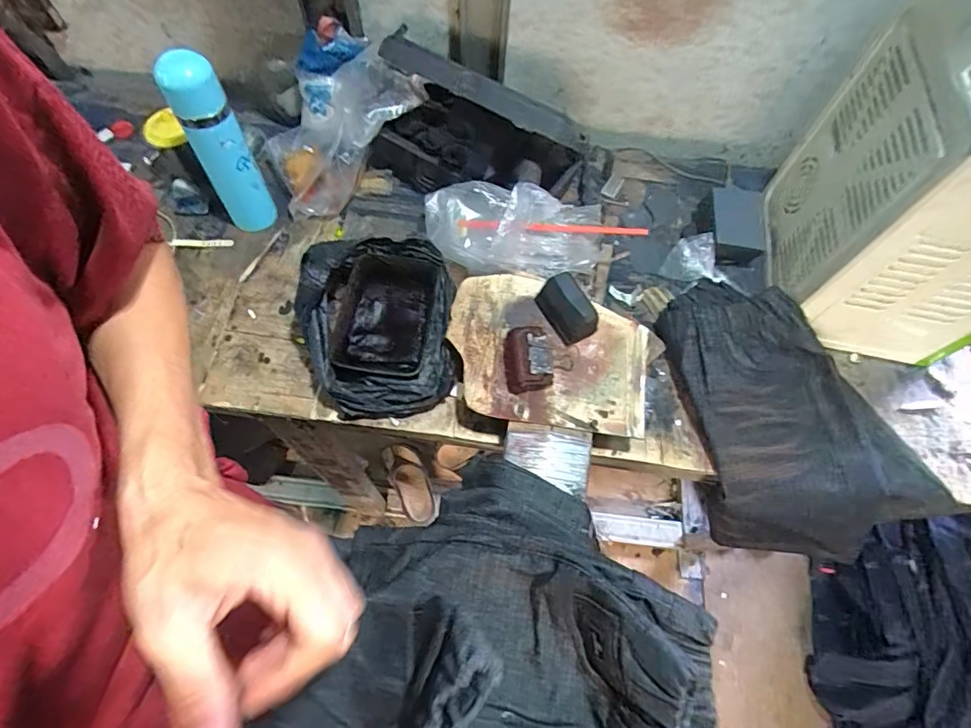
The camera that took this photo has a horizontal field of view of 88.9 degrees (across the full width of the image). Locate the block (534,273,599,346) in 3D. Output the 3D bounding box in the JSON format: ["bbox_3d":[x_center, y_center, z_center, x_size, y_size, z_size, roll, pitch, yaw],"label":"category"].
[{"bbox_3d":[0.098,-0.067,0.587,0.047,0.045,0.080,-26,69,-14],"label":"block"}]

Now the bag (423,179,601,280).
[{"bbox_3d":[0.029,-0.177,0.642,0.242,0.080,0.108,16,65,5],"label":"bag"}]

